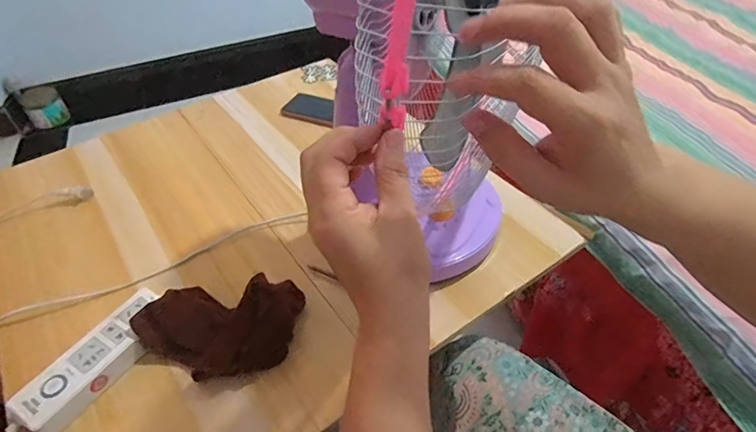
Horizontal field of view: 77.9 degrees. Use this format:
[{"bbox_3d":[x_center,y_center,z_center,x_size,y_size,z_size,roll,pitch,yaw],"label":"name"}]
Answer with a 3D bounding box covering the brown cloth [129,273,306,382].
[{"bbox_3d":[-0.183,0.124,0.529,0.176,0.070,0.115,1,45,5],"label":"brown cloth"}]

